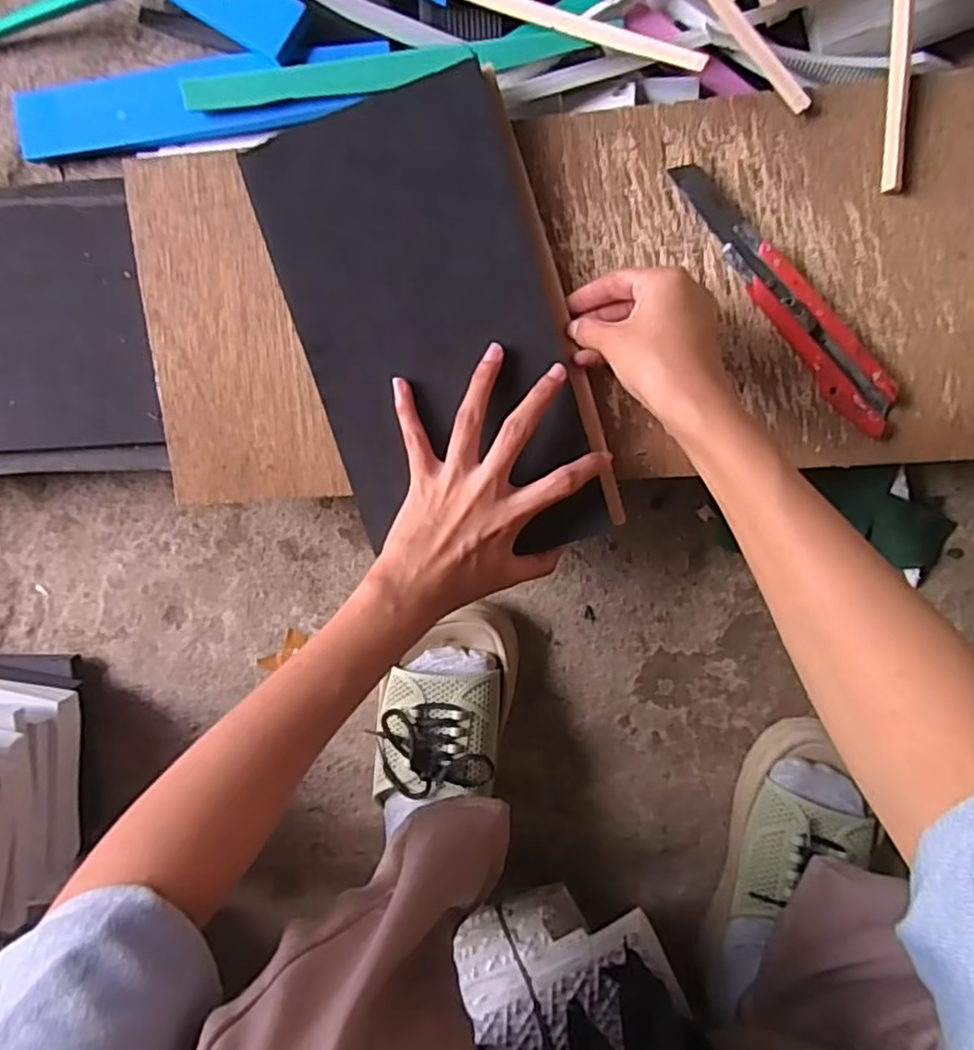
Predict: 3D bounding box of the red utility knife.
[{"bbox_3d":[0.181,-0.137,0.400,0.030,0.013,0.197,-41,93,9],"label":"red utility knife"}]

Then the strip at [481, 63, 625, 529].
[{"bbox_3d":[0.045,-0.135,0.408,0.014,0.021,0.278,-17,98,7],"label":"strip"}]

